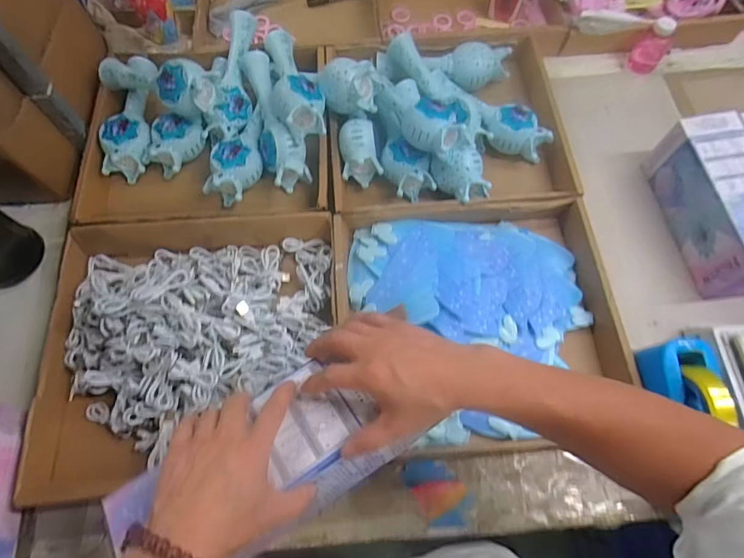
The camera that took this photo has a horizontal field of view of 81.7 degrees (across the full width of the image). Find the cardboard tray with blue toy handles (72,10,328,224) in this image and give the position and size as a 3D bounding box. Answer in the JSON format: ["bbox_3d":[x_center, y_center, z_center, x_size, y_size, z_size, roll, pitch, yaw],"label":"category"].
[{"bbox_3d":[-0.268,-0.273,0.695,0.388,0.117,0.373,-3,69,-2],"label":"cardboard tray with blue toy handles"}]

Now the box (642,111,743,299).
[{"bbox_3d":[0.513,-0.107,0.637,0.090,0.115,0.247,-8,69,-4],"label":"box"}]

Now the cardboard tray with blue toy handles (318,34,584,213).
[{"bbox_3d":[0.120,-0.279,0.701,0.378,0.125,0.337,-4,69,-2],"label":"cardboard tray with blue toy handles"}]

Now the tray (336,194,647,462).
[{"bbox_3d":[0.144,0.048,0.605,0.379,0.050,0.337,-4,69,-2],"label":"tray"}]

